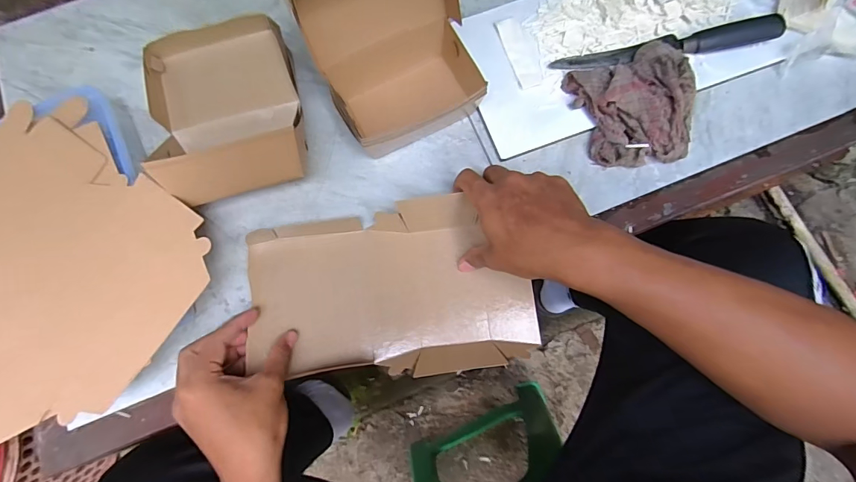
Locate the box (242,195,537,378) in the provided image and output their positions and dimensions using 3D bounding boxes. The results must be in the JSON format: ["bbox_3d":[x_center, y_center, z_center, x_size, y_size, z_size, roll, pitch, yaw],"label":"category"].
[{"bbox_3d":[-0.038,0.050,0.426,0.277,0.038,0.166,-7,76,0],"label":"box"}]

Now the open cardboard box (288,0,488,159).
[{"bbox_3d":[-0.030,-0.184,0.412,0.165,0.150,0.138,-25,77,-5],"label":"open cardboard box"}]

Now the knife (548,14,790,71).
[{"bbox_3d":[0.266,-0.217,0.467,0.247,0.022,0.028,-11,76,-1],"label":"knife"}]

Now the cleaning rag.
[{"bbox_3d":[0.229,-0.145,0.449,0.125,0.050,0.124,-18,76,-3],"label":"cleaning rag"}]

